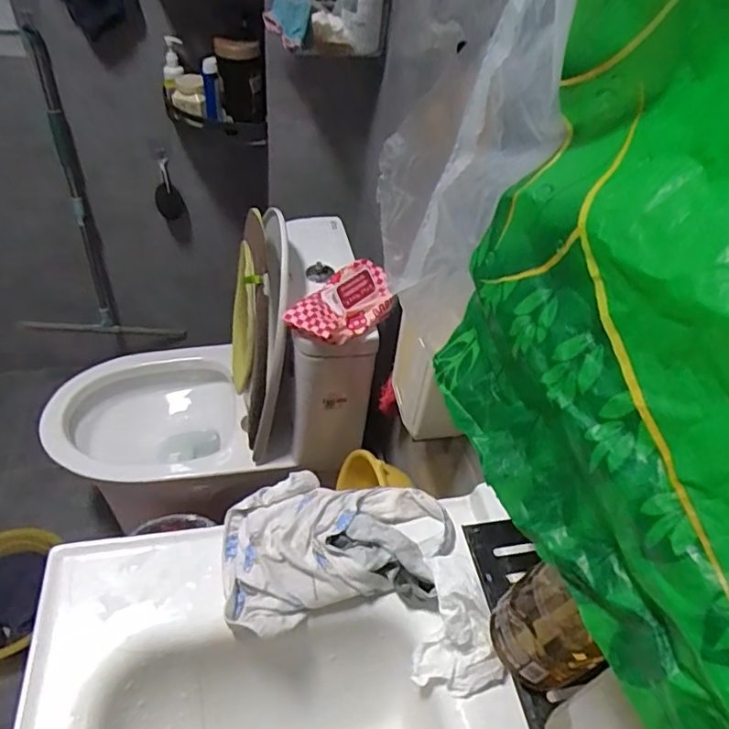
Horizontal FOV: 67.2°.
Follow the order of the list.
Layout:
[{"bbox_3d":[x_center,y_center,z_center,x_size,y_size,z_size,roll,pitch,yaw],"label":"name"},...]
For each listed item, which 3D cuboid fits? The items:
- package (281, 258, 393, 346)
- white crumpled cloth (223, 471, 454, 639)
[{"bbox_3d":[-0.032,-0.106,0.941,0.118,0.058,0.193,34,52,23],"label":"package"},{"bbox_3d":[-0.026,0.187,0.596,0.247,0.051,0.158,-5,48,-12],"label":"white crumpled cloth"}]

